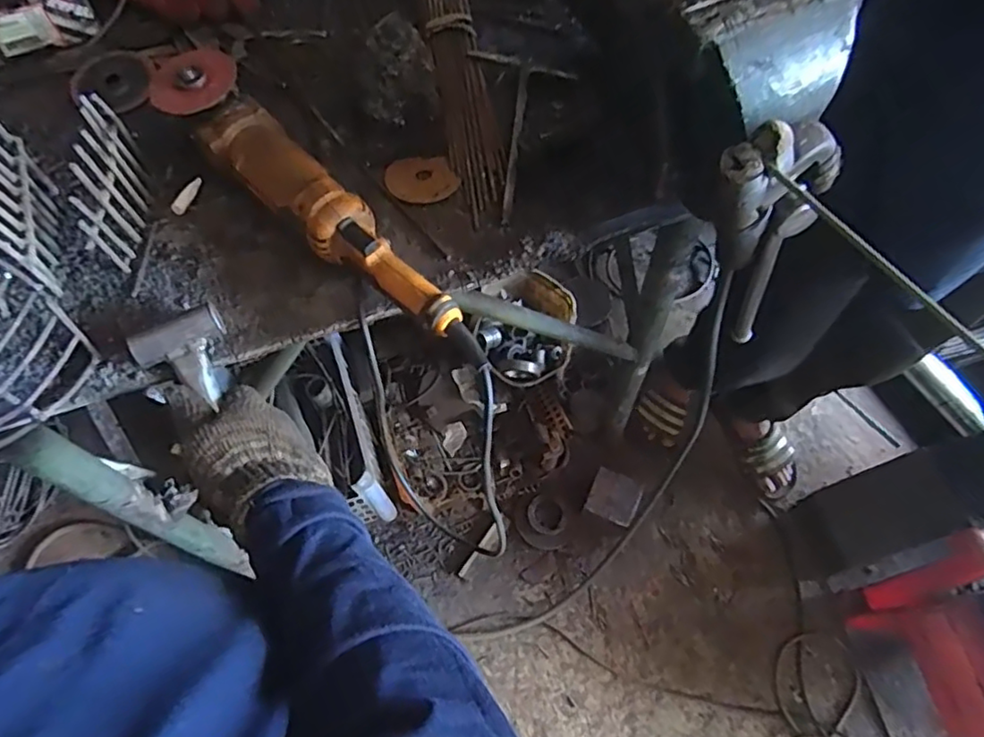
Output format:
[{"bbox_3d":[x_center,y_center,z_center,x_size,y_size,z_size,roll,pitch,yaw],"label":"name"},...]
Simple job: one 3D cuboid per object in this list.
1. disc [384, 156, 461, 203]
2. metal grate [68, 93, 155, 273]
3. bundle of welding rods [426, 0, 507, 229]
[{"bbox_3d":[-0.070,-0.188,0.617,0.072,0.004,0.055,-6,64,0],"label":"disc"},{"bbox_3d":[-0.353,-0.171,0.563,0.026,0.094,0.139,-9,64,-1],"label":"metal grate"},{"bbox_3d":[-0.030,-0.296,0.649,0.057,0.034,0.339,-10,64,-2],"label":"bundle of welding rods"}]

